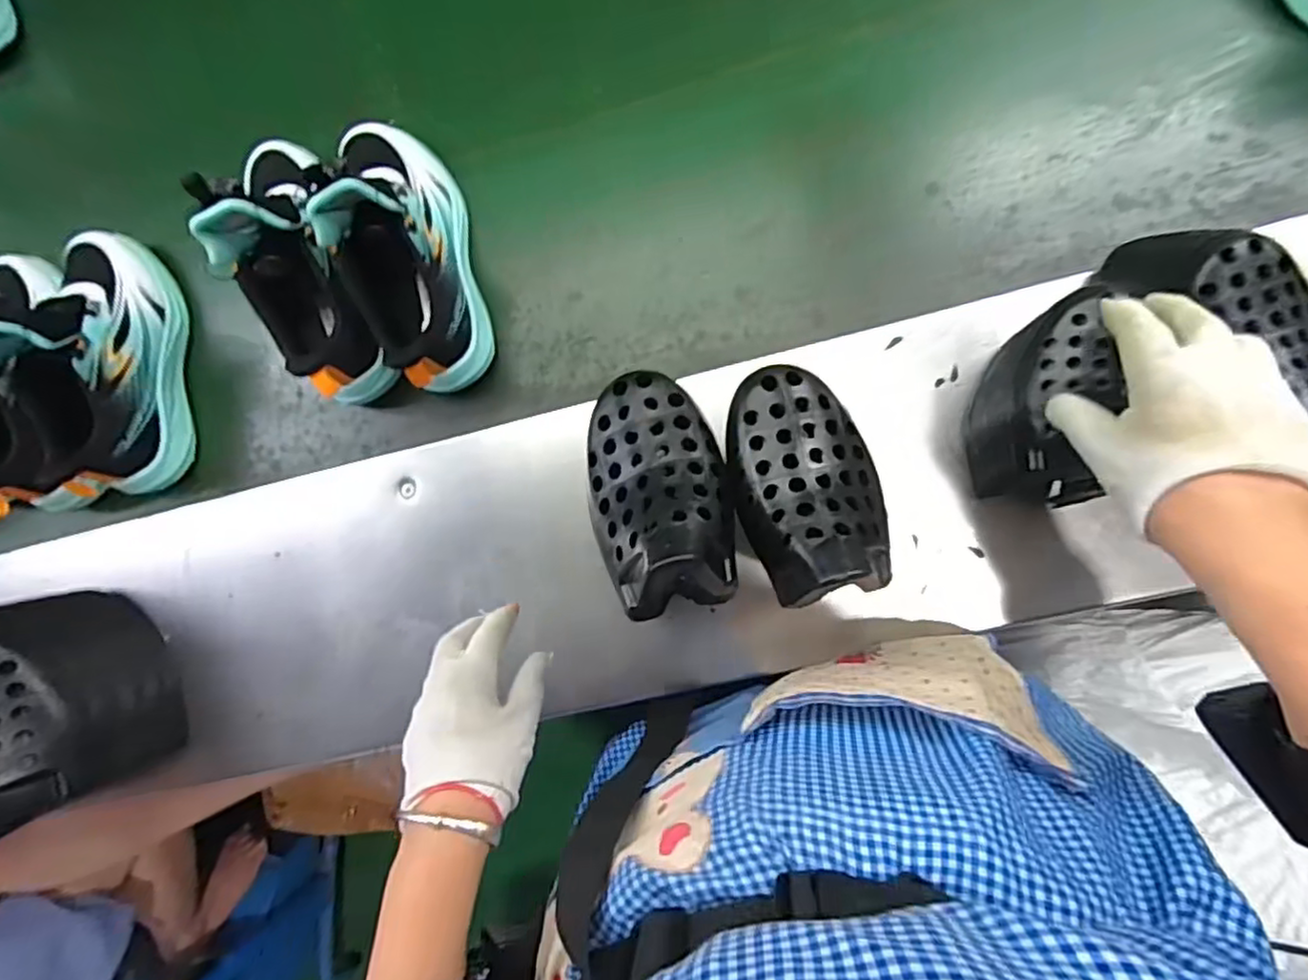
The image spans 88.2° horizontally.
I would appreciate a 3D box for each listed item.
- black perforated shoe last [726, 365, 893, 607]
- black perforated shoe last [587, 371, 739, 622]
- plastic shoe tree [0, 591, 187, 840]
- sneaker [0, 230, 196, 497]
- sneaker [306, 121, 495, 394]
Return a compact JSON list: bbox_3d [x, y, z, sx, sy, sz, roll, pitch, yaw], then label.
[{"bbox_3d":[0.080,-0.005,0.349,0.074,0.046,0.123,-15,89,9],"label":"black perforated shoe last"},{"bbox_3d":[0.000,-0.001,0.344,0.072,0.049,0.125,-14,89,9],"label":"black perforated shoe last"},{"bbox_3d":[-0.474,0.166,0.527,0.092,0.146,0.160,-22,88,9],"label":"plastic shoe tree"},{"bbox_3d":[-0.470,-0.109,0.547,0.091,0.119,0.217,2,87,7],"label":"sneaker"},{"bbox_3d":[-0.198,-0.193,0.524,0.079,0.130,0.230,-13,85,7],"label":"sneaker"}]

